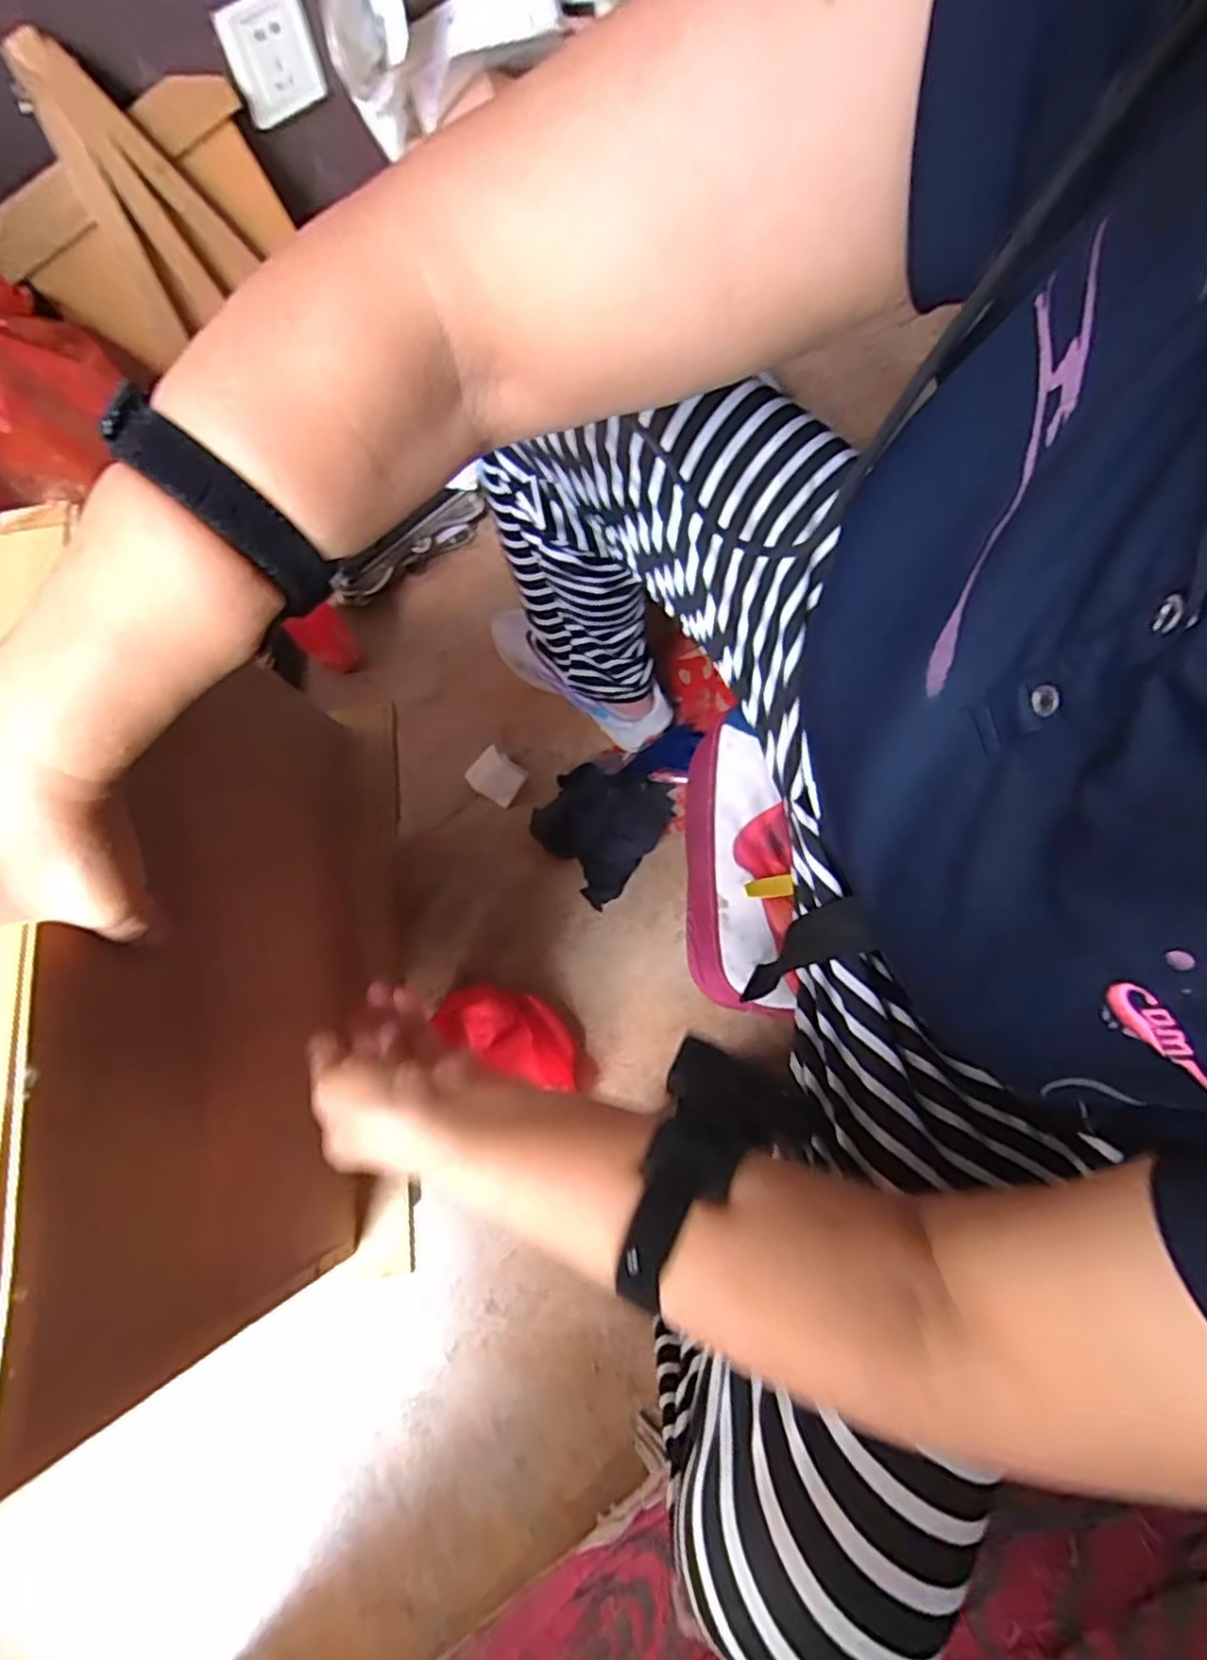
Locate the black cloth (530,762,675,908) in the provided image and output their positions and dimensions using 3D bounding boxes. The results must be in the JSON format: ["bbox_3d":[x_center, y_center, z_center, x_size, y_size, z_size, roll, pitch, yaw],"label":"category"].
[{"bbox_3d":[0.000,-0.014,0.822,0.128,0.049,0.158,37,78,10],"label":"black cloth"}]

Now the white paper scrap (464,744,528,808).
[{"bbox_3d":[-0.128,-0.064,0.839,0.069,0.035,0.053,37,78,10],"label":"white paper scrap"}]

